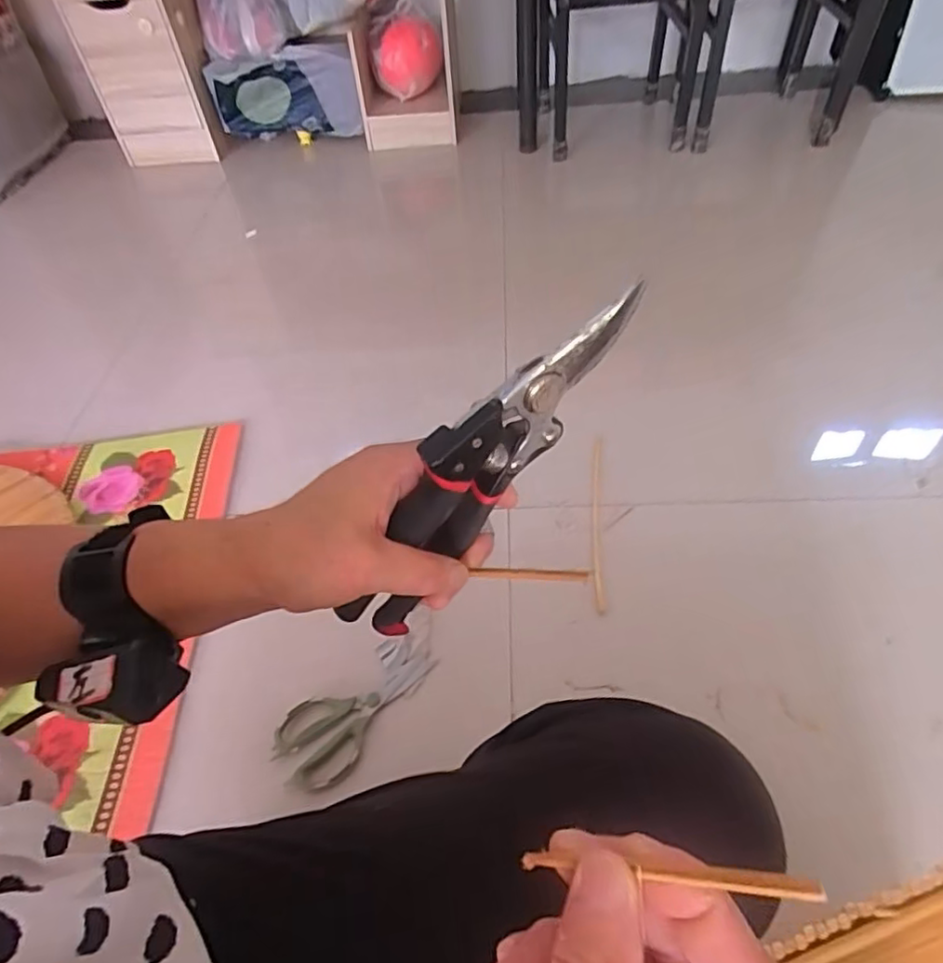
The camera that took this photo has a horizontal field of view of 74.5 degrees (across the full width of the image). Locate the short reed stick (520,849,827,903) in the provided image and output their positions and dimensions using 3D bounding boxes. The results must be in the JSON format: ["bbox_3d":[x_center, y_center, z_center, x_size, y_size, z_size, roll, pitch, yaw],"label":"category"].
[{"bbox_3d":[0.045,0.096,0.153,0.074,0.004,0.004,-15,39,30],"label":"short reed stick"}]

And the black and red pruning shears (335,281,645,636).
[{"bbox_3d":[0.001,-0.003,0.282,0.197,0.059,0.017,-53,47,17],"label":"black and red pruning shears"}]

